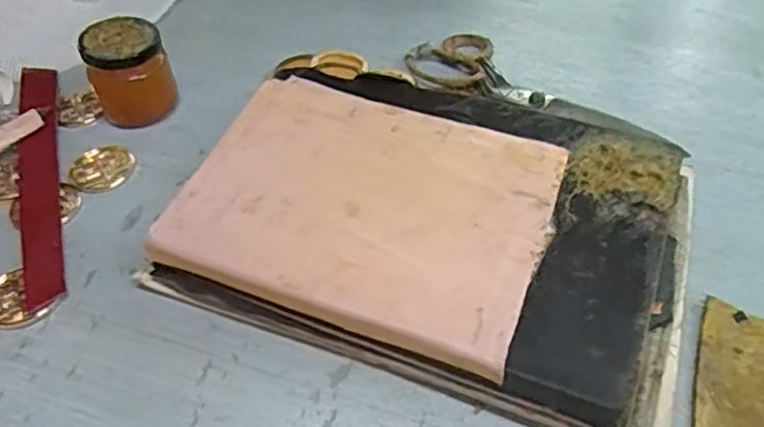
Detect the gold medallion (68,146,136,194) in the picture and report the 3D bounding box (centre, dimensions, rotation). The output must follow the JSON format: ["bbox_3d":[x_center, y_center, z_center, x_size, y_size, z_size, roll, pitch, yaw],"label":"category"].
[{"bbox_3d":[-0.211,-0.035,0.491,0.047,0.004,0.046,-2,48,2],"label":"gold medallion"}]

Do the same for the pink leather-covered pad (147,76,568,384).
[{"bbox_3d":[-0.010,-0.009,0.407,0.221,0.014,0.167,17,51,19],"label":"pink leather-covered pad"}]

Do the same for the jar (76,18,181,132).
[{"bbox_3d":[-0.199,-0.110,0.514,0.060,0.067,0.054,-27,51,-19],"label":"jar"}]

